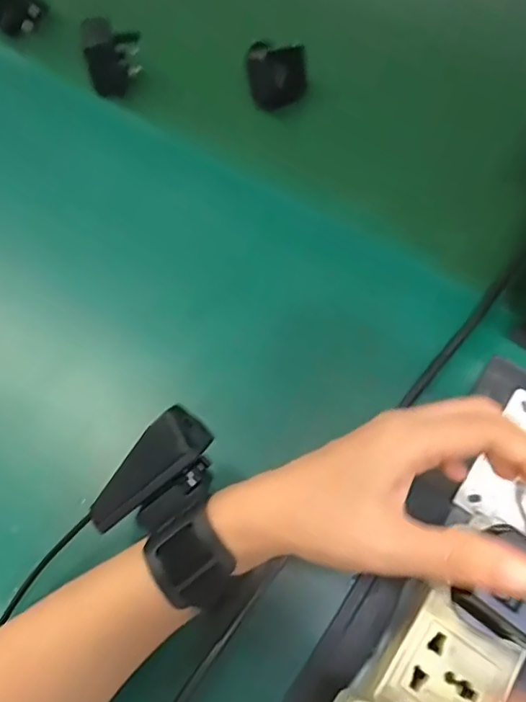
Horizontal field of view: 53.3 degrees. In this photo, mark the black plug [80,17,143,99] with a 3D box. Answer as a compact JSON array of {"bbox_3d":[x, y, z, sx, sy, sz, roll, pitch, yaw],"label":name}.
[{"bbox_3d":[-0.127,-0.250,0.451,0.045,0.044,0.048,-11,68,-7],"label":"black plug"}]

